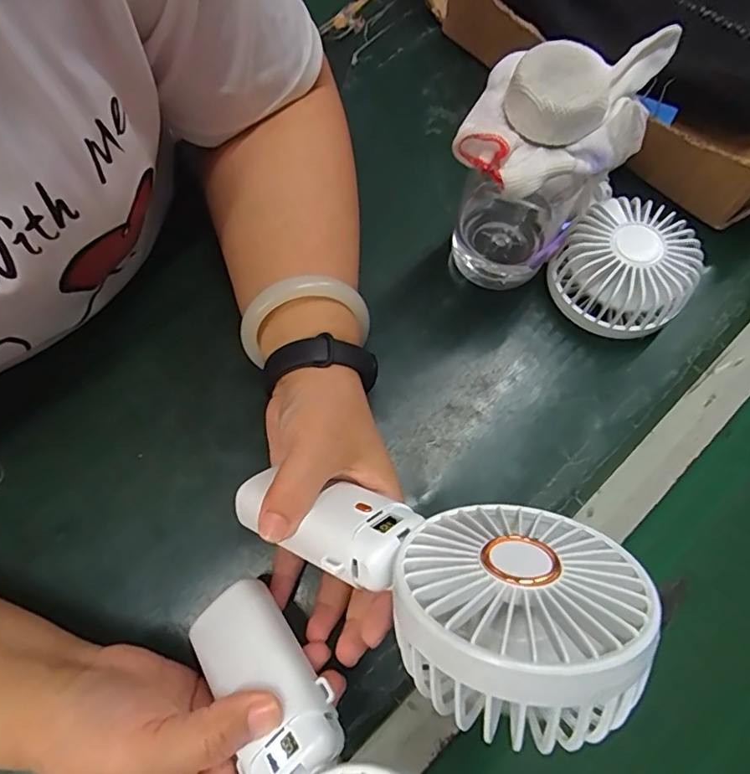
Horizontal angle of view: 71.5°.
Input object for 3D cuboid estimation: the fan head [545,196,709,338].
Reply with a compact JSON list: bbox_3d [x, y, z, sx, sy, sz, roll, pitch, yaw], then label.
[{"bbox_3d":[0.159,-0.073,0.340,0.079,0.053,0.074,1,74,-4],"label":"fan head"}]

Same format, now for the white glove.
[{"bbox_3d":[0.095,-0.143,0.250,0.078,0.042,0.120,31,75,5],"label":"white glove"}]

